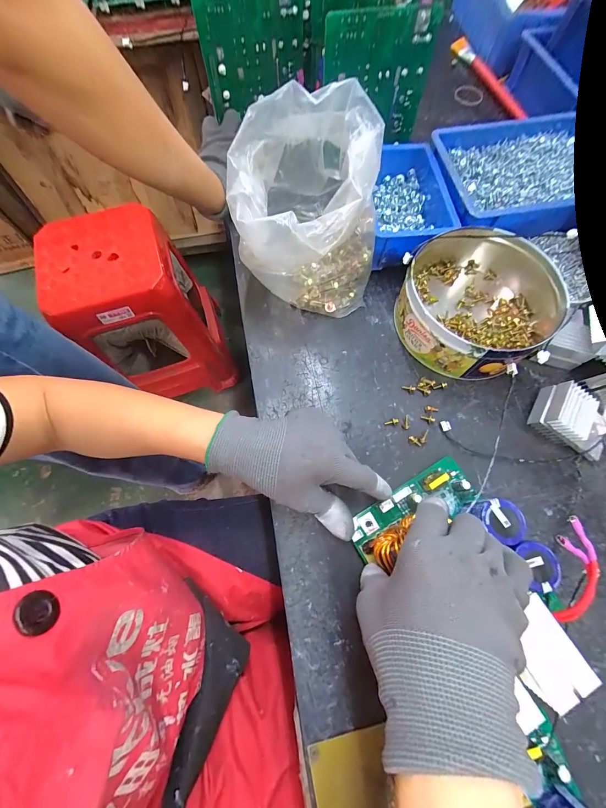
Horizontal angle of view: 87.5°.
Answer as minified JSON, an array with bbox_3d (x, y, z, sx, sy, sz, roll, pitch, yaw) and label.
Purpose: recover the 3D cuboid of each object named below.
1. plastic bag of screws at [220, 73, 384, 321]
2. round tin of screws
[{"bbox_3d":[0.008,-0.199,0.325,0.137,0.145,0.136,14,70,7],"label":"plastic bag of screws"},{"bbox_3d":[0.180,-0.108,0.333,0.143,0.060,0.151,0,69,1],"label":"round tin of screws"}]

